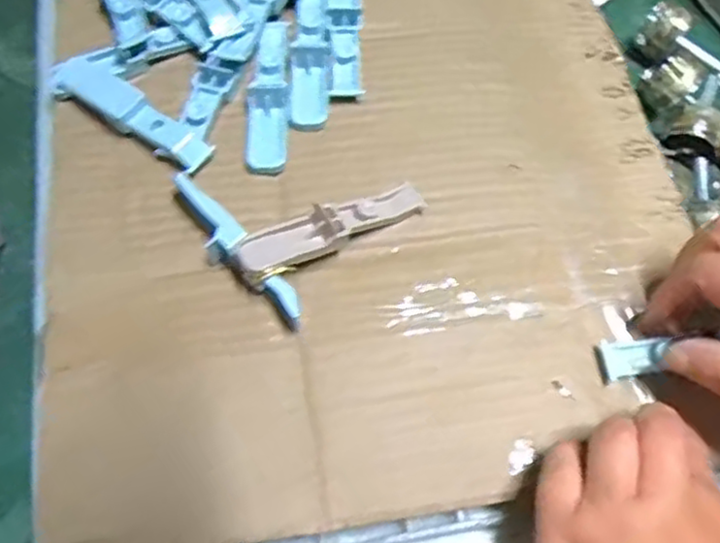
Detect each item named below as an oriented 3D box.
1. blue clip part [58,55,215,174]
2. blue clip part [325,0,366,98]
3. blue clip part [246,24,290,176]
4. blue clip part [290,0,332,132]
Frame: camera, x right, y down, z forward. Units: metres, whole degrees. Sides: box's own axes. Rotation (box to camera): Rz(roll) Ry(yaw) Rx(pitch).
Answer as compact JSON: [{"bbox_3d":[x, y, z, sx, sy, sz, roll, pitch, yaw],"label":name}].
[{"bbox_3d":[-0.122,-0.086,0.373,0.102,0.013,0.024,36,69,14],"label":"blue clip part"},{"bbox_3d":[-0.009,-0.144,0.410,0.022,0.014,0.096,-1,65,-3],"label":"blue clip part"},{"bbox_3d":[-0.050,-0.099,0.384,0.020,0.007,0.095,2,64,-1],"label":"blue clip part"},{"bbox_3d":[-0.028,-0.126,0.397,0.022,0.007,0.098,0,65,-2],"label":"blue clip part"}]

